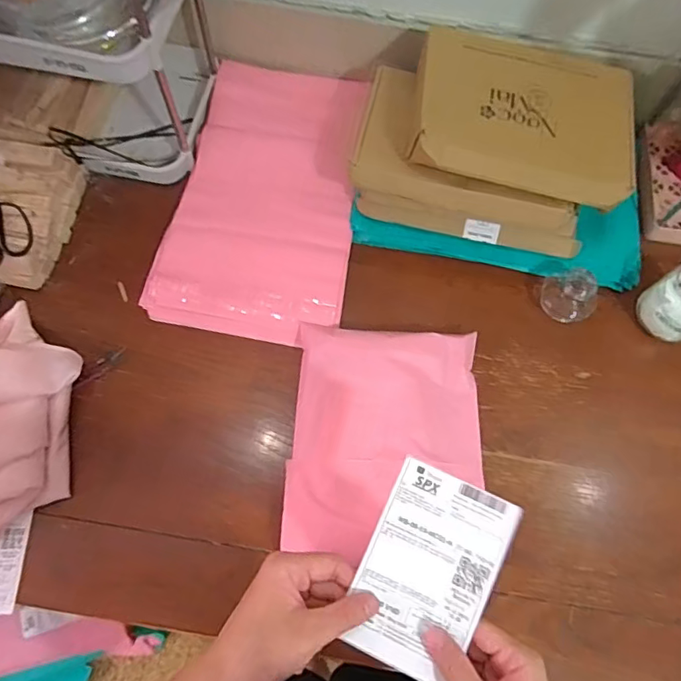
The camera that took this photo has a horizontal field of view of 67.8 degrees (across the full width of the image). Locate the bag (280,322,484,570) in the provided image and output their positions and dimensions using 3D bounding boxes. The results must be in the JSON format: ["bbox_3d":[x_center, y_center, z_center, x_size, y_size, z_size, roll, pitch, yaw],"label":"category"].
[{"bbox_3d":[0.060,0.126,0.647,0.242,0.048,0.291,4,69,-1],"label":"bag"}]

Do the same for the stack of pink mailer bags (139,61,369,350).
[{"bbox_3d":[-0.106,-0.224,0.773,0.271,0.028,0.455,11,69,2],"label":"stack of pink mailer bags"}]

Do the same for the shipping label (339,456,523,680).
[{"bbox_3d":[0.071,0.184,0.408,0.102,0.007,0.149,24,79,7],"label":"shipping label"}]

